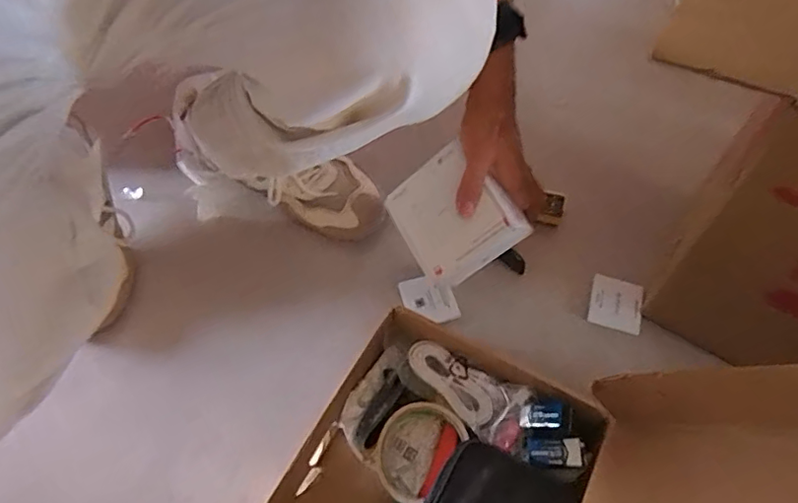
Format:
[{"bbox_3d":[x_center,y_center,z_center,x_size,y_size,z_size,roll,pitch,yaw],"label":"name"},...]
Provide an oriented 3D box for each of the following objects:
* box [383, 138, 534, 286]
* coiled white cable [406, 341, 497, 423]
[{"bbox_3d":[0.057,-0.037,0.571,0.110,0.047,0.120,-39,76,24],"label":"box"},{"bbox_3d":[0.050,0.129,0.541,0.036,0.011,0.100,-37,65,-21],"label":"coiled white cable"}]

